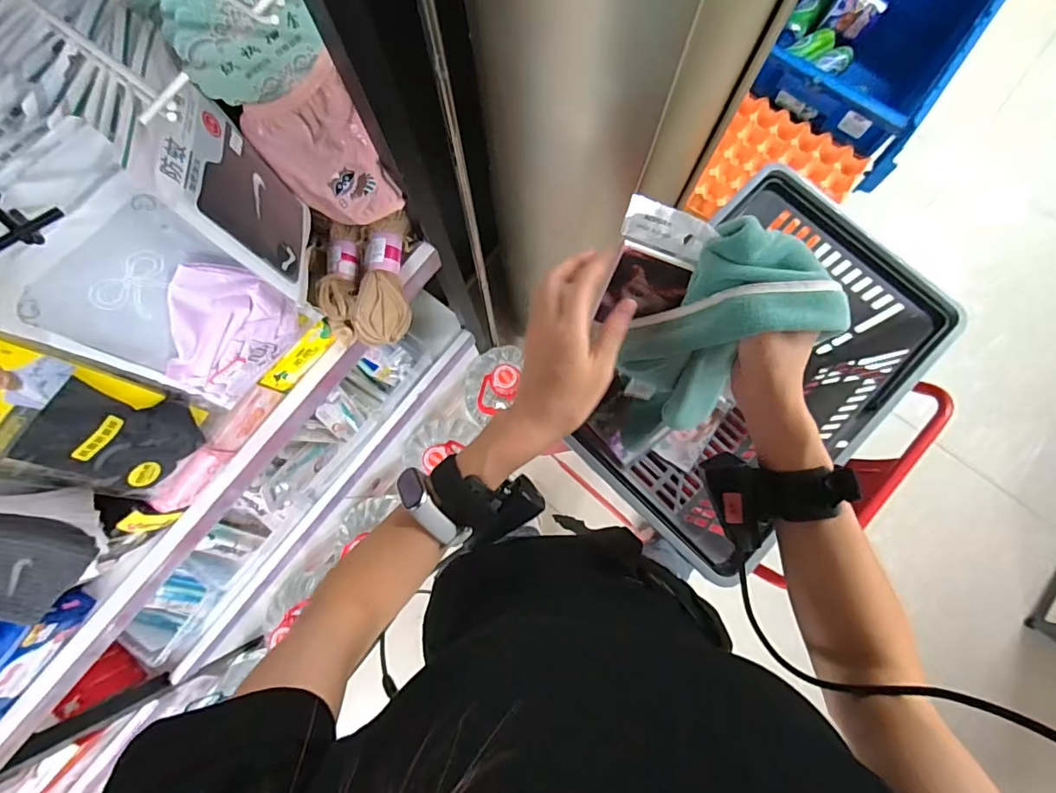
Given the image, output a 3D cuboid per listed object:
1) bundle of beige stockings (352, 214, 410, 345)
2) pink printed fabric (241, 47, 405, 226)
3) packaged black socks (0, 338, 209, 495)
[{"bbox_3d":[-0.185,-0.147,0.643,0.064,0.037,0.157,-1,80,0],"label":"bundle of beige stockings"},{"bbox_3d":[-0.197,-0.237,0.517,0.096,0.166,0.027,-39,66,-6],"label":"pink printed fabric"},{"bbox_3d":[-0.384,0.024,0.433,0.021,0.239,0.106,31,75,17],"label":"packaged black socks"}]

